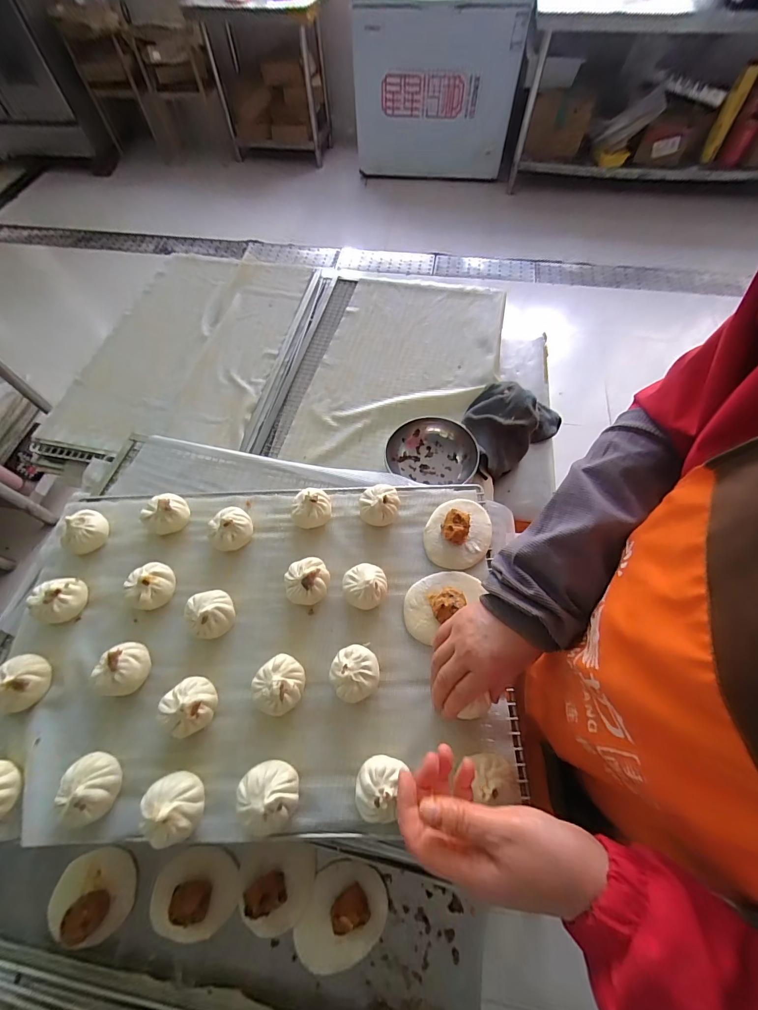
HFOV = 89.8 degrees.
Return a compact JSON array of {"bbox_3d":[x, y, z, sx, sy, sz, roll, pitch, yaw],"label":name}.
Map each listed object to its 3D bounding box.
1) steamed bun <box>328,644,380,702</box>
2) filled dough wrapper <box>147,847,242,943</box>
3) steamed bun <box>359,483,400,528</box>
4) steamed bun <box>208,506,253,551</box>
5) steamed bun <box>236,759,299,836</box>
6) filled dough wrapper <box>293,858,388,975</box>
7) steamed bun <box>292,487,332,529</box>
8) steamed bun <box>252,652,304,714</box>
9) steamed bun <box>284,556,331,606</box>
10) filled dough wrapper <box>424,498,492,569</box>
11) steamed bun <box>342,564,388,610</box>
[{"bbox_3d":[-0.026,0.186,0.422,0.051,0.042,0.053,-1,63,1],"label":"steamed bun"},{"bbox_3d":[-0.219,0.459,0.445,0.109,0.035,0.080,-4,63,-1],"label":"filled dough wrapper"},{"bbox_3d":[0.001,-0.002,0.512,0.052,0.033,0.052,-1,63,1],"label":"steamed bun"},{"bbox_3d":[-0.194,0.032,0.504,0.054,0.042,0.051,-1,63,1],"label":"steamed bun"},{"bbox_3d":[-0.106,0.284,0.373,0.055,0.041,0.055,-1,63,1],"label":"steamed bun"},{"bbox_3d":[-0.041,0.471,0.432,0.087,0.026,0.100,20,65,12],"label":"filled dough wrapper"},{"bbox_3d":[-0.092,0.004,0.515,0.054,0.043,0.052,-13,63,-5],"label":"steamed bun"},{"bbox_3d":[-0.108,0.198,0.418,0.055,0.041,0.052,-1,63,1],"label":"steamed bun"},{"bbox_3d":[-0.088,0.092,0.469,0.054,0.043,0.056,-11,63,-4],"label":"steamed bun"},{"bbox_3d":[0.106,0.030,0.500,0.083,0.037,0.099,14,64,8],"label":"filled dough wrapper"},{"bbox_3d":[-0.016,0.098,0.465,0.053,0.041,0.055,2,63,2],"label":"steamed bun"}]

